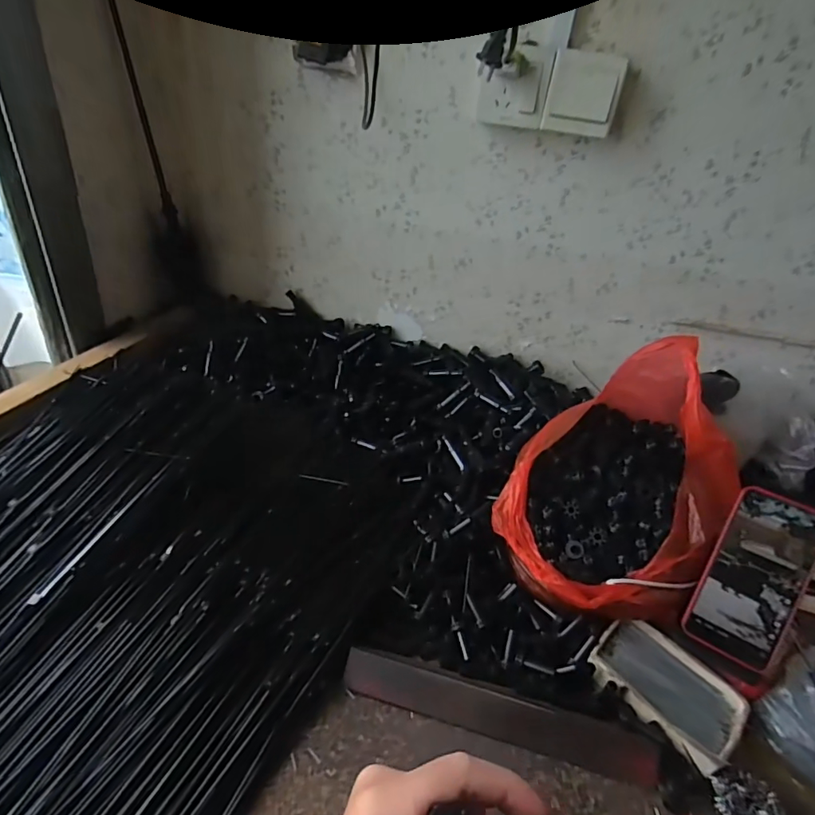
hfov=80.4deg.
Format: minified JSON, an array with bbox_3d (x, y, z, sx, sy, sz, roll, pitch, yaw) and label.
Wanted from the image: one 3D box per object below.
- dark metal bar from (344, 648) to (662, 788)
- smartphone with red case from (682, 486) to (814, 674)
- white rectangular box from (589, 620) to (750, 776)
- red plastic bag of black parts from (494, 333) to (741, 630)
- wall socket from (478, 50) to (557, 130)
[{"bbox_3d":[0.081,0.274,0.439,0.280,0.019,0.038,12,33,7],"label":"dark metal bar"},{"bbox_3d":[0.339,0.164,0.470,0.077,0.160,0.006,23,-1,29],"label":"smartphone with red case"},{"bbox_3d":[0.251,0.270,0.471,0.125,0.022,0.087,32,40,33],"label":"white rectangular box"},{"bbox_3d":[0.243,0.086,0.540,0.261,0.233,0.208,-18,40,-34],"label":"red plastic bag of black parts"},{"bbox_3d":[0.137,-0.408,0.619,0.084,0.078,0.041,11,33,6],"label":"wall socket"}]

